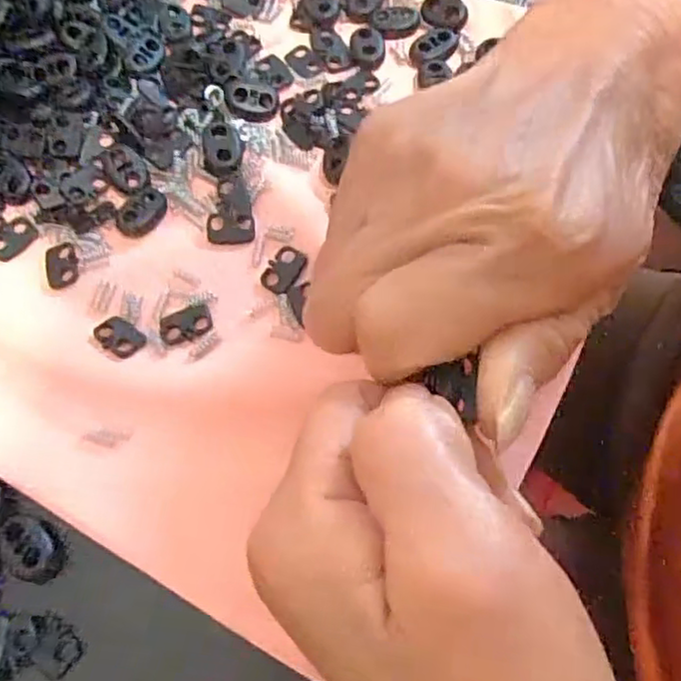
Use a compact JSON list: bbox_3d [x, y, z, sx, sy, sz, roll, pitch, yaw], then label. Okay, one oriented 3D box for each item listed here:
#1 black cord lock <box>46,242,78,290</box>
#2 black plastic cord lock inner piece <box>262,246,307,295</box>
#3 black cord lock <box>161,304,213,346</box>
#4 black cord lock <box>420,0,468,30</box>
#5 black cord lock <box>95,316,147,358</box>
[{"bbox_3d":[-0.105,-0.029,0.245,0.011,0.004,0.019,-16,65,-3],"label":"black cord lock"},{"bbox_3d":[-0.021,-0.026,0.237,0.013,0.004,0.019,29,70,16],"label":"black plastic cord lock inner piece"},{"bbox_3d":[-0.055,-0.006,0.230,0.019,0.004,0.013,-25,66,-7],"label":"black cord lock"},{"bbox_3d":[0.045,-0.142,0.281,0.020,0.005,0.017,5,66,6],"label":"black cord lock"},{"bbox_3d":[-0.078,-0.002,0.229,0.018,0.004,0.012,33,72,17],"label":"black cord lock"}]

